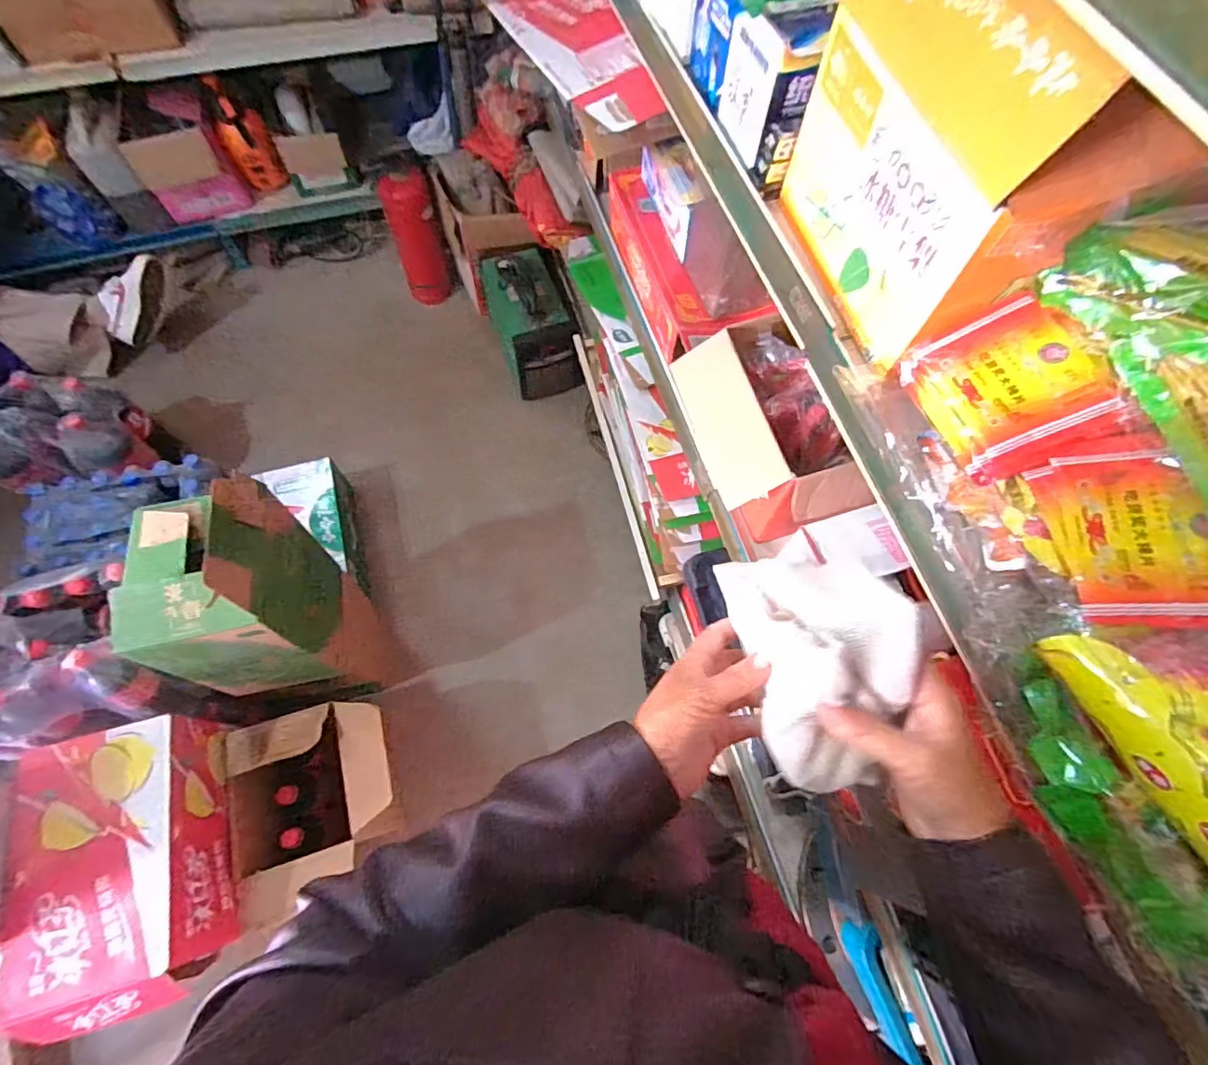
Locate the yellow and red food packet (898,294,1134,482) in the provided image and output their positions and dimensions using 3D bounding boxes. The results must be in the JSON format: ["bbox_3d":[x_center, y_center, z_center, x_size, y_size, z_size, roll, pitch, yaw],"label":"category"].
[{"bbox_3d":[0.353,-0.131,0.497,0.120,0.020,0.155,-27,62,22],"label":"yellow and red food packet"}]

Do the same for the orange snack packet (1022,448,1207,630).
[{"bbox_3d":[0.405,0.004,0.431,0.090,0.019,0.148,-16,66,25],"label":"orange snack packet"}]

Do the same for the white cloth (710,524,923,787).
[{"bbox_3d":[0.132,0.073,0.335,0.075,0.072,0.145,-11,68,-7],"label":"white cloth"}]

